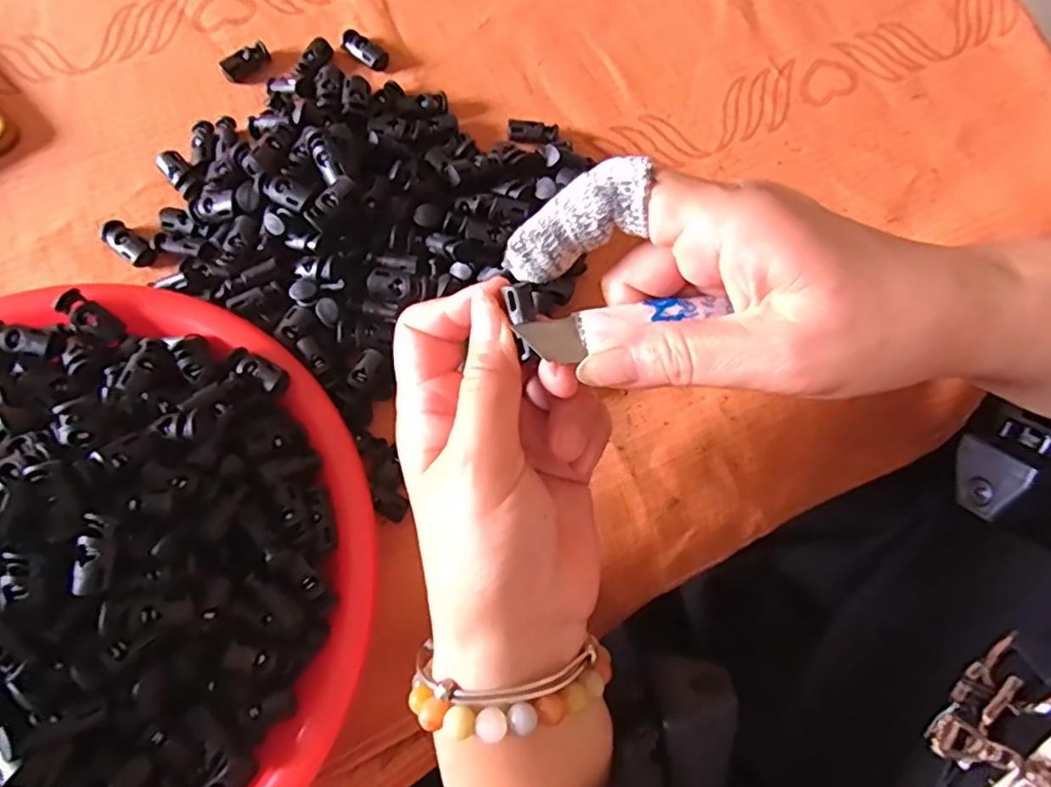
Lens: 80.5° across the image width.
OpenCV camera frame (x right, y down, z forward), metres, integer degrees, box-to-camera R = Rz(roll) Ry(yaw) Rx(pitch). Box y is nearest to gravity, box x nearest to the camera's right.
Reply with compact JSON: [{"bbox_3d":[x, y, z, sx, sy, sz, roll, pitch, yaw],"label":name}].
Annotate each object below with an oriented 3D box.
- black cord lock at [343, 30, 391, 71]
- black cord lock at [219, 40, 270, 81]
[{"bbox_3d":[-0.091,-0.195,0.352,0.028,0.008,0.014,35,77,8],"label":"black cord lock"},{"bbox_3d":[-0.155,-0.184,0.346,0.011,0.011,0.028,43,78,10],"label":"black cord lock"}]

